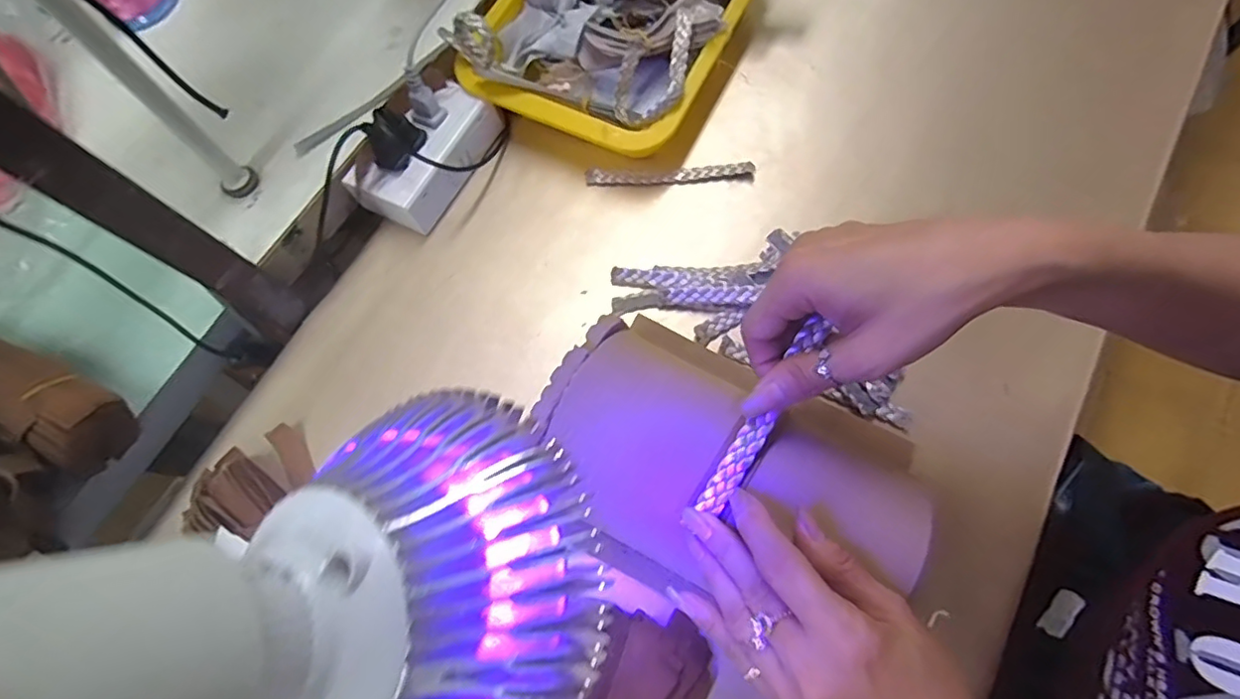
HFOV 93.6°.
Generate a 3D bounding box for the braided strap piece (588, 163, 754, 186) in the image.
[{"bbox_3d":[0.041,-0.143,0.473,0.135,0.009,0.015,-2,70,4],"label":"braided strap piece"}]

